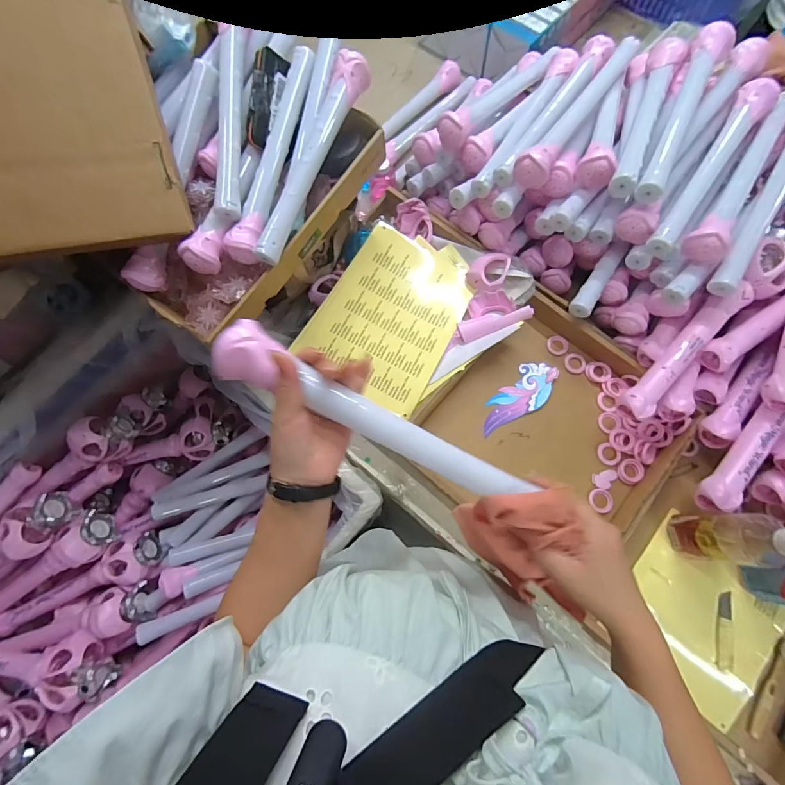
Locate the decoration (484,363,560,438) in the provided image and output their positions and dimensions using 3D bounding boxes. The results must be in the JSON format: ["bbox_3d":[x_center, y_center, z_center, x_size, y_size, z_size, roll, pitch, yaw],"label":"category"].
[{"bbox_3d":[0.221,0.012,0.682,0.071,0.008,0.166,42,80,12],"label":"decoration"}]

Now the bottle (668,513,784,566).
[{"bbox_3d":[0.455,0.196,0.527,0.050,0.187,0.061,5,75,3],"label":"bottle"}]

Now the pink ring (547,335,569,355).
[{"bbox_3d":[0.301,-0.086,0.709,0.037,0.004,0.038,-1,75,2],"label":"pink ring"}]

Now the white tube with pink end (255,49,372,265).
[{"bbox_3d":[-0.114,-0.315,0.523,0.046,0.068,0.299,24,77,8],"label":"white tube with pink end"}]

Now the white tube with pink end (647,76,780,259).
[{"bbox_3d":[0.457,-0.323,0.564,0.050,0.059,0.298,35,78,11],"label":"white tube with pink end"}]

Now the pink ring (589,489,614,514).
[{"bbox_3d":[0.337,0.176,0.632,0.035,0.012,0.038,-1,75,2],"label":"pink ring"}]

